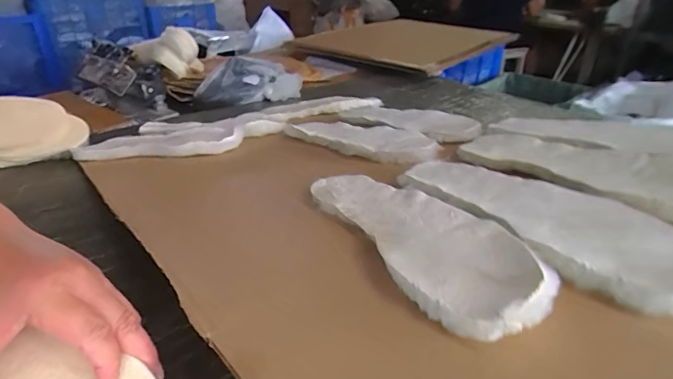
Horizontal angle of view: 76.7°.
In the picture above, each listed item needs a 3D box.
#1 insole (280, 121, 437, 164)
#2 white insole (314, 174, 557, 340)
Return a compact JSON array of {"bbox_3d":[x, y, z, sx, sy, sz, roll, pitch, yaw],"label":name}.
[{"bbox_3d":[0.034,-0.078,0.631,0.093,0.017,0.277,-29,31,-36],"label":"insole"},{"bbox_3d":[0.065,0.031,0.361,0.094,0.020,0.279,-17,23,-17],"label":"white insole"}]

